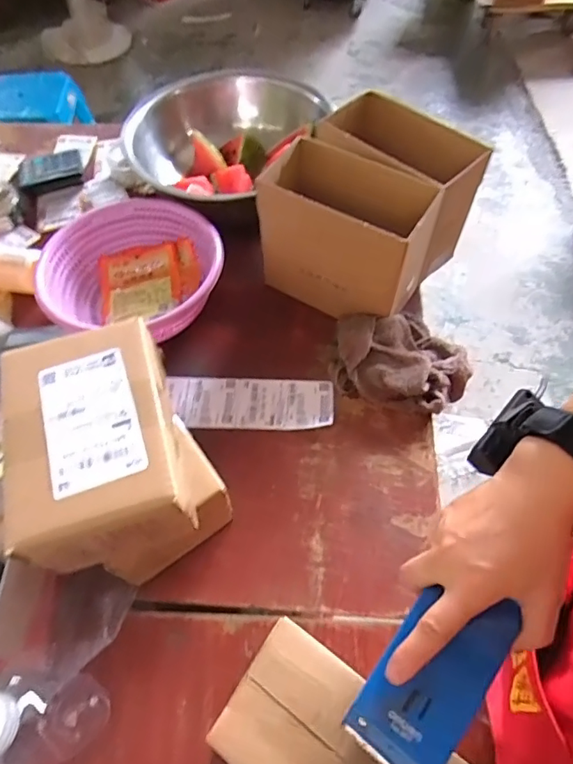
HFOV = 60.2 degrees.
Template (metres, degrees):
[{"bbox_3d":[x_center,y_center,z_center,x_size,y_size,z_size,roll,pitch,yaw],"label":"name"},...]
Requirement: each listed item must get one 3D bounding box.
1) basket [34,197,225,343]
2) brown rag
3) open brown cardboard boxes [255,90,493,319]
[{"bbox_3d":[-0.219,-0.160,0.736,0.241,0.095,0.232,-1,59,1],"label":"basket"},{"bbox_3d":[0.158,-0.044,0.674,0.184,0.052,0.157,16,61,11],"label":"brown rag"},{"bbox_3d":[0.119,-0.244,0.706,0.233,0.174,0.260,31,65,19],"label":"open brown cardboard boxes"}]

